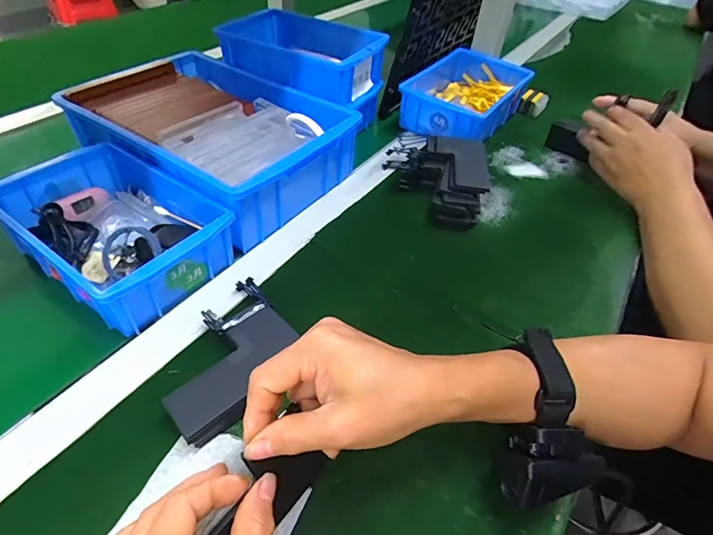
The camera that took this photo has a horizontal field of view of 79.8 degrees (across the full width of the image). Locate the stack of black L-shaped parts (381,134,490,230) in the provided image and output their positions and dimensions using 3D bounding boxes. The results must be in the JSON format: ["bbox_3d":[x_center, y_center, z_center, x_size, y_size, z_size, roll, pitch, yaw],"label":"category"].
[{"bbox_3d":[0.098,-0.118,0.540,0.127,0.058,0.152,8,44,5],"label":"stack of black L-shaped parts"}]

